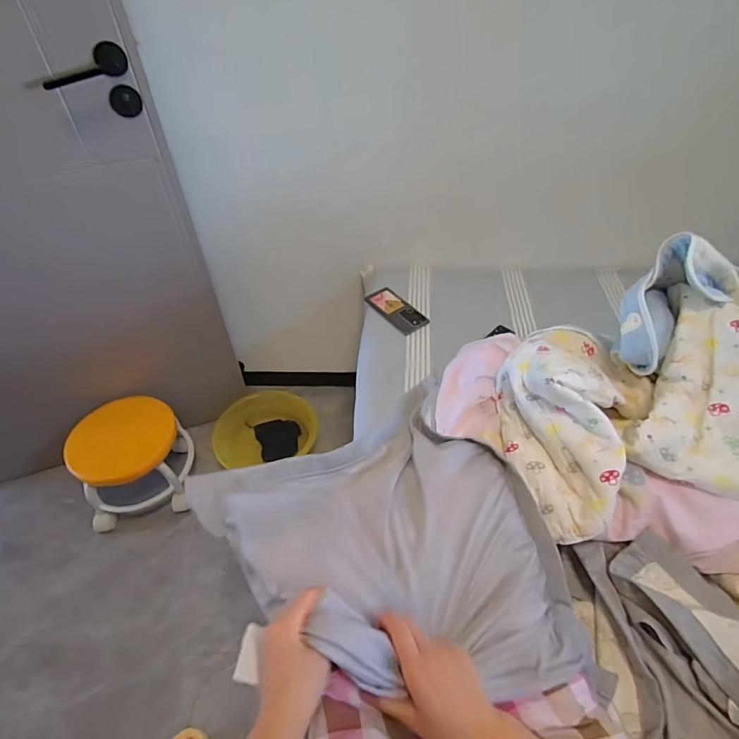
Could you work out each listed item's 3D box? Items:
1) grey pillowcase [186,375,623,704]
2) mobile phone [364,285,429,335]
[{"bbox_3d":[0.016,0.207,0.539,0.391,0.105,0.396,-19,49,-15],"label":"grey pillowcase"},{"bbox_3d":[0.063,-0.143,1.056,0.078,0.012,0.167,-30,52,-24],"label":"mobile phone"}]

